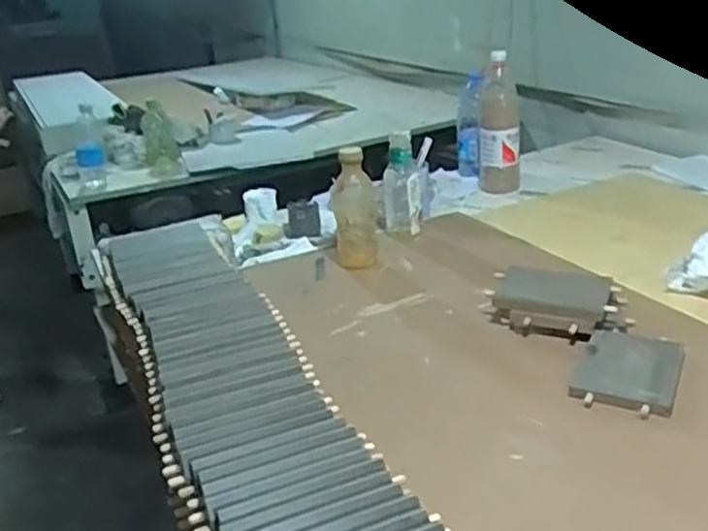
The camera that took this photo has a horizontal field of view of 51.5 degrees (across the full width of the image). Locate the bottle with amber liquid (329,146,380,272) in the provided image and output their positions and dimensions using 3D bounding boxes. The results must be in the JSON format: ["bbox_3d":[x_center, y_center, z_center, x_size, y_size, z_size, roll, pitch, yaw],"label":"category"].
[{"bbox_3d":[0.001,-0.093,1.264,0.075,0.209,0.072,-4,25,-2],"label":"bottle with amber liquid"}]

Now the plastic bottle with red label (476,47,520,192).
[{"bbox_3d":[0.325,-0.316,1.639,0.094,0.287,0.080,-2,25,2],"label":"plastic bottle with red label"}]

